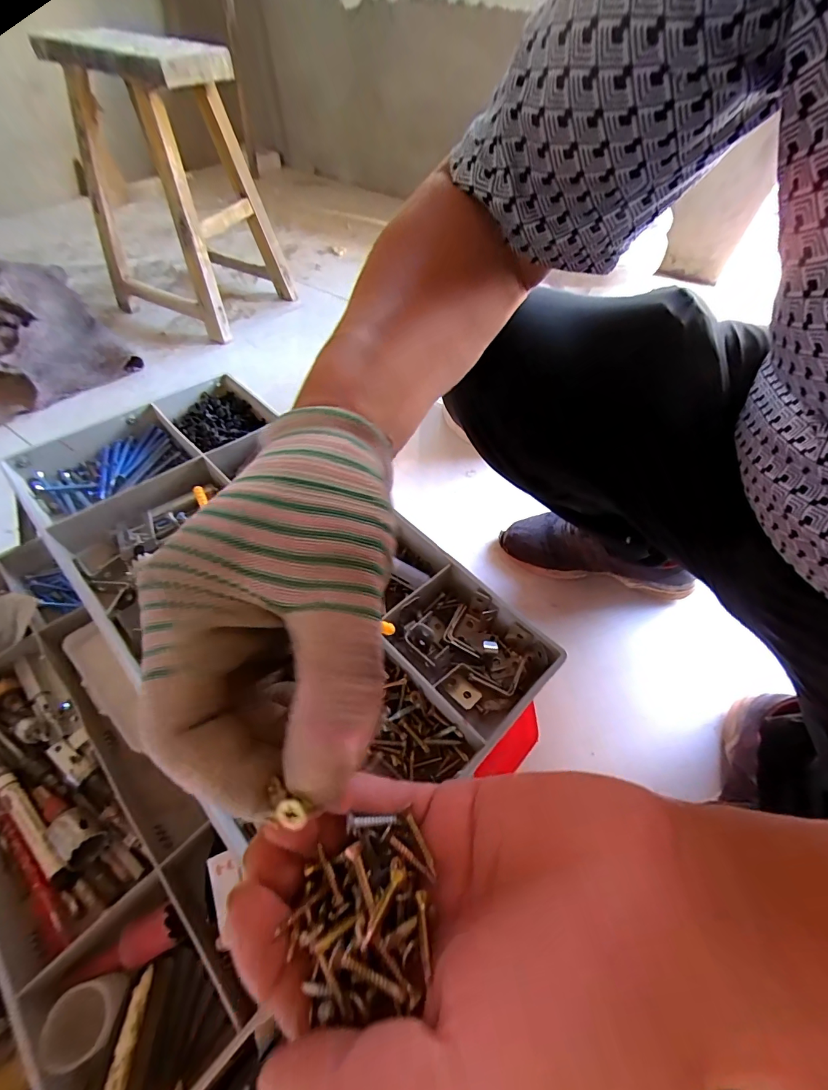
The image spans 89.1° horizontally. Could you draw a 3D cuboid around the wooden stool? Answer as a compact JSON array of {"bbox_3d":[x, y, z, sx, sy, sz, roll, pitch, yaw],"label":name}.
[{"bbox_3d":[-0.537,-0.797,0.947,0.365,0.450,0.360,21,56,11],"label":"wooden stool"}]

